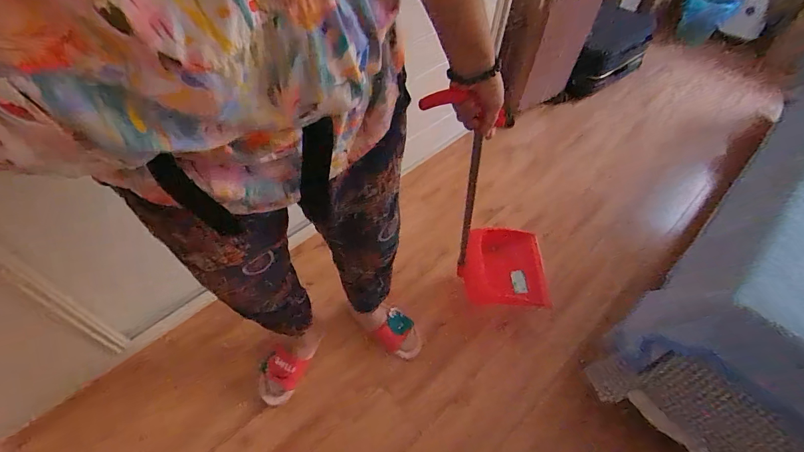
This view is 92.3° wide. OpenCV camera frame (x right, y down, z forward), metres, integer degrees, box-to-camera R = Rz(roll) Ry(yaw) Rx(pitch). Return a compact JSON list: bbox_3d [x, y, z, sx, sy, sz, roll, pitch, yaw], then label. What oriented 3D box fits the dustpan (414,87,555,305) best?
[{"bbox_3d":[0.189,-0.041,0.970,0.246,0.779,0.249,-18,52,14],"label":"dustpan"}]

